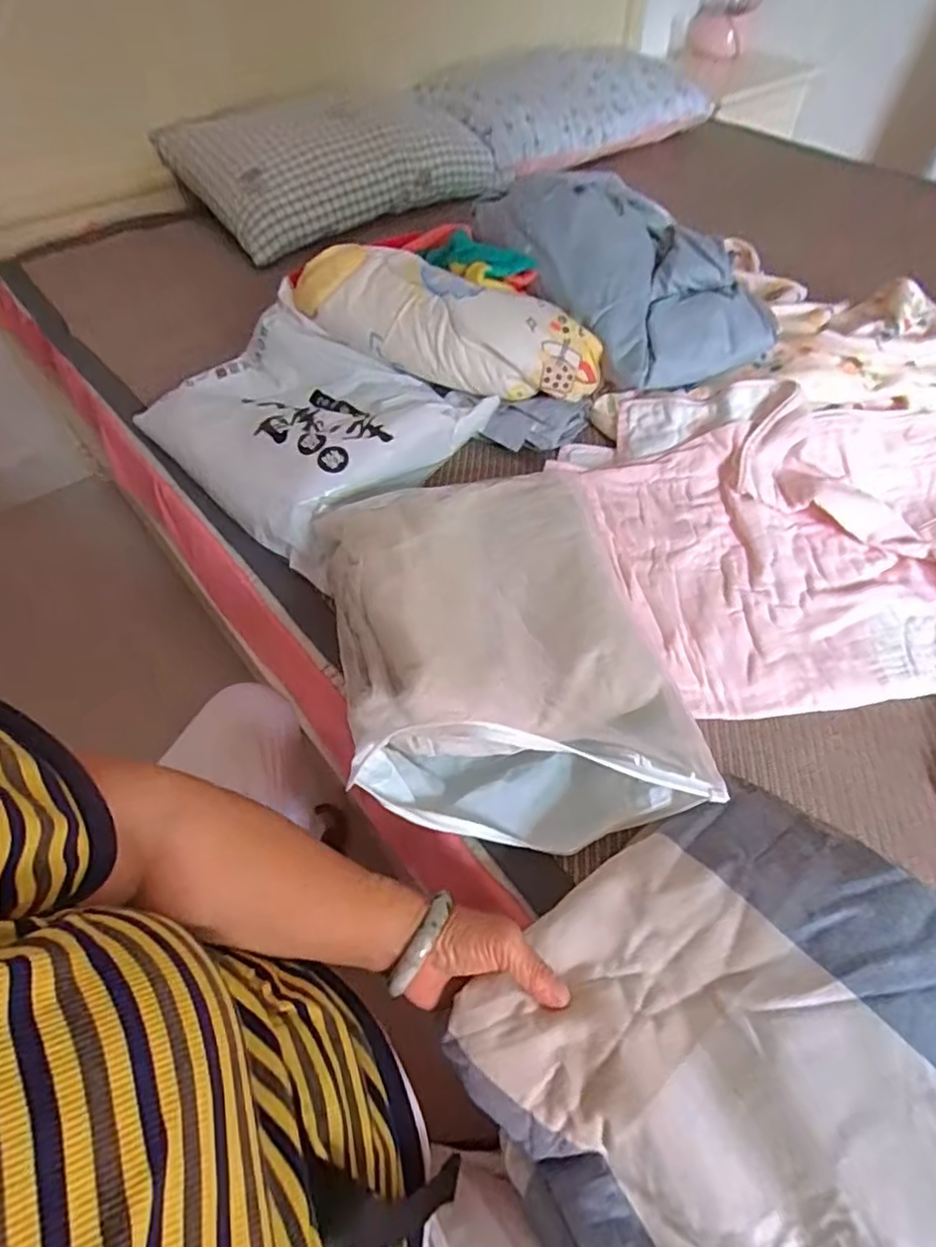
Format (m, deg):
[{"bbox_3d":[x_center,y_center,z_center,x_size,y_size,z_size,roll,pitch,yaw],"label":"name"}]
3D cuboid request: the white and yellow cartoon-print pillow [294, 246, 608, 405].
[{"bbox_3d":[-0.026,-0.372,0.761,0.374,0.132,0.098,11,54,8],"label":"white and yellow cartoon-print pillow"}]

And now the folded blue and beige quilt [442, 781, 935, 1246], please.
[{"bbox_3d":[0.187,0.280,0.362,0.324,0.073,0.317,-38,50,-8],"label":"folded blue and beige quilt"}]

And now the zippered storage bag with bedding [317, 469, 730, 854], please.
[{"bbox_3d":[0.020,-0.010,0.548,0.270,0.161,0.386,-9,54,-7],"label":"zippered storage bag with bedding"}]

